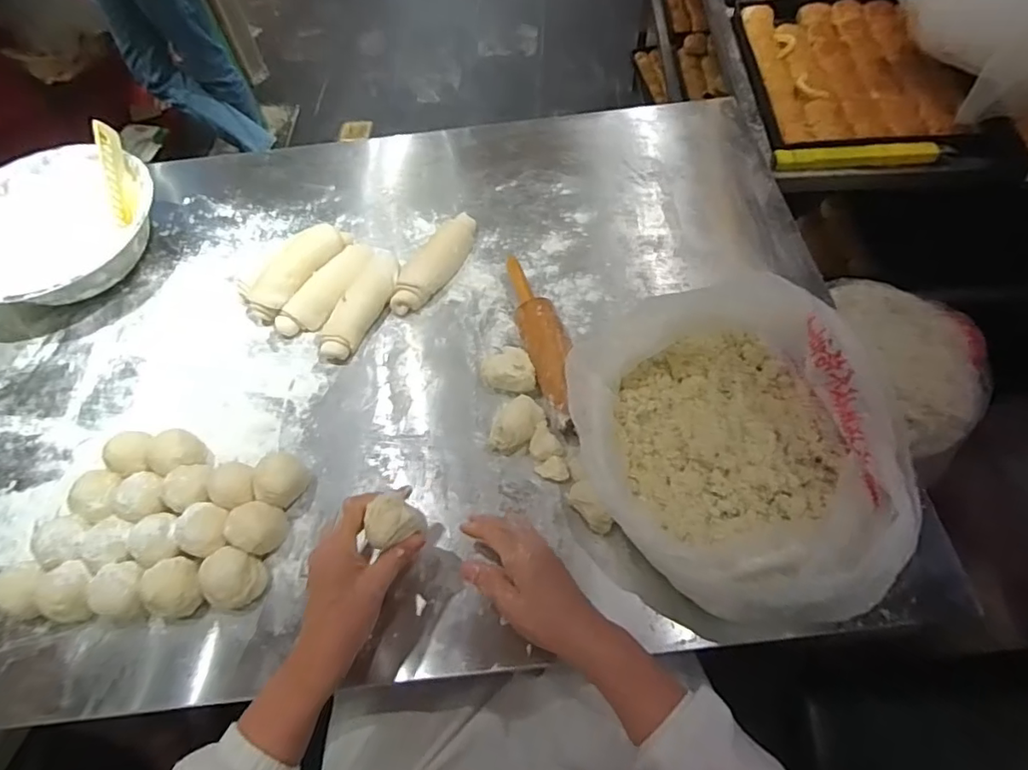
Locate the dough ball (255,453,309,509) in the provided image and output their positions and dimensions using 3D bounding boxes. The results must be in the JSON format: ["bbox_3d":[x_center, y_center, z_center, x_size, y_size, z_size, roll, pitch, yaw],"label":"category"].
[{"bbox_3d":[-0.247,0.101,0.589,0.051,0.059,0.043,-34,65,-13],"label":"dough ball"}]

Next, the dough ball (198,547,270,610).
[{"bbox_3d":[-0.280,0.191,0.548,0.054,0.041,0.051,-1,61,2],"label":"dough ball"}]

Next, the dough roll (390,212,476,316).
[{"bbox_3d":[-0.102,-0.167,0.732,0.050,0.044,0.173,29,66,18],"label":"dough roll"}]

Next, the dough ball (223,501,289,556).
[{"bbox_3d":[-0.263,0.147,0.569,0.045,0.047,0.049,-1,61,2],"label":"dough ball"}]

